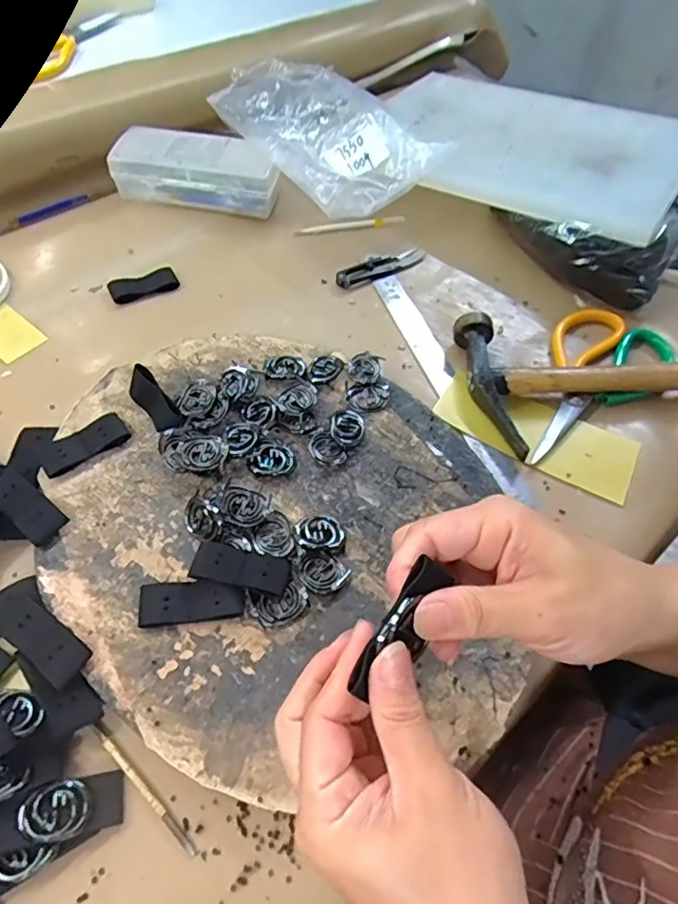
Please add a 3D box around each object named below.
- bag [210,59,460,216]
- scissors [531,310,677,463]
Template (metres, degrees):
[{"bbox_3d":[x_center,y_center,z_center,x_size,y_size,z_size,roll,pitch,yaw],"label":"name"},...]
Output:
[{"bbox_3d":[-0.013,-0.346,0.604,0.160,0.049,0.225,-35,64,-24],"label":"bag"},{"bbox_3d":[0.207,-0.064,0.472,0.092,0.016,0.193,36,60,20],"label":"scissors"}]

